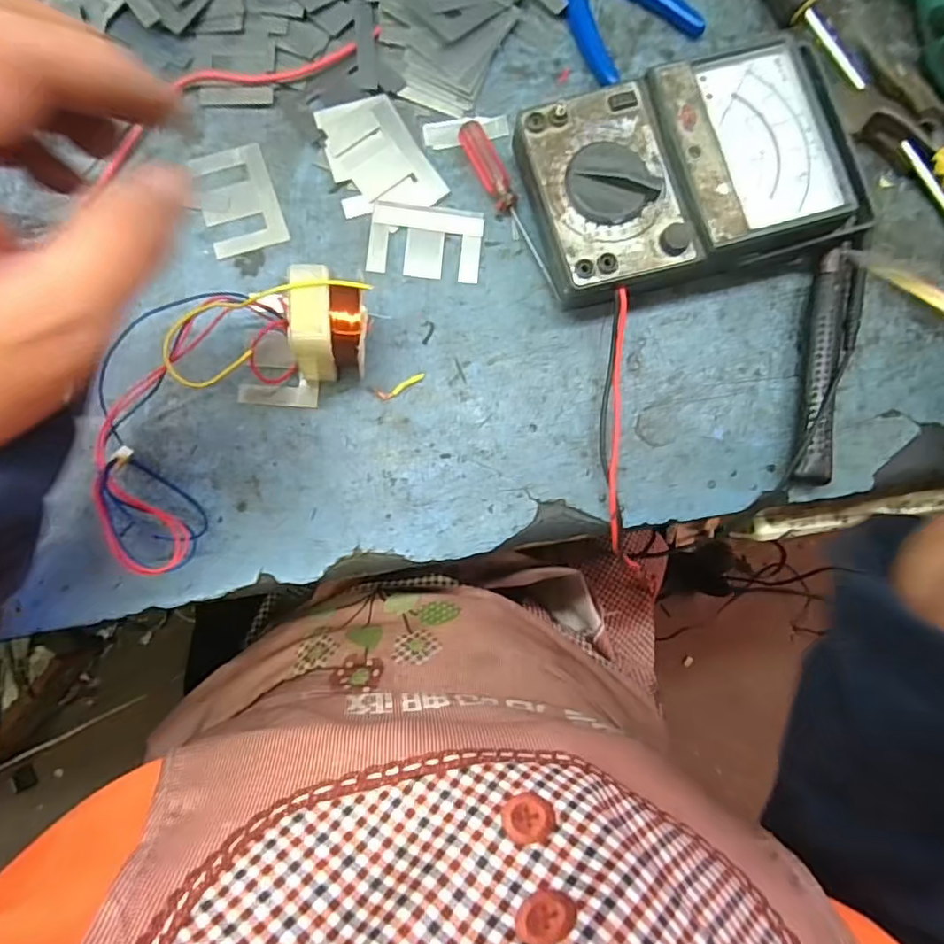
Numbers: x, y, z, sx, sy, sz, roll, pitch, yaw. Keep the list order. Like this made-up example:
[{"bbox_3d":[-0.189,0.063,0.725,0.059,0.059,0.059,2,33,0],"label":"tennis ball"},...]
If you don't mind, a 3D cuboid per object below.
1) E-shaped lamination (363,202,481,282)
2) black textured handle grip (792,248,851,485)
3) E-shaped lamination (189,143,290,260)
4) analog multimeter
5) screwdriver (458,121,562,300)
[{"bbox_3d":[-0.027,-0.138,0.344,0.067,0.004,0.043,5,81,-3],"label":"E-shaped lamination"},{"bbox_3d":[0.205,-0.062,0.340,0.020,0.019,0.138,9,81,-3],"label":"black textured handle grip"},{"bbox_3d":[-0.138,-0.161,0.339,0.042,0.004,0.065,-19,83,-6],"label":"E-shaped lamination"},{"bbox_3d":[0.127,-0.169,0.335,0.199,0.049,0.118,-17,83,-6],"label":"analog multimeter"},{"bbox_3d":[0.024,-0.158,0.345,0.016,0.013,0.116,-27,84,-7],"label":"screwdriver"}]

